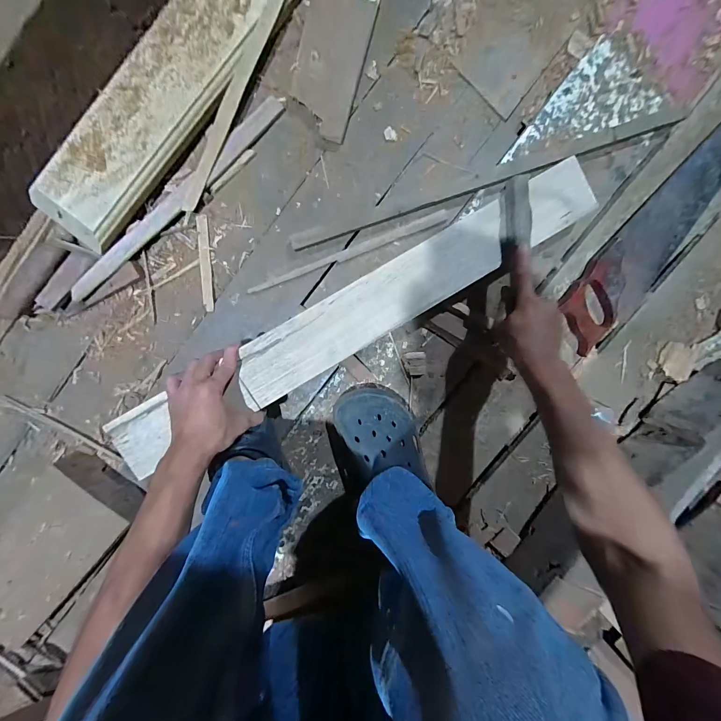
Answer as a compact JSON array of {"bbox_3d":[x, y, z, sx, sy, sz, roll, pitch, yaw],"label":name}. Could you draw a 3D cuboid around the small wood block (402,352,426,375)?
[{"bbox_3d":[0.088,0.006,0.514,0.037,0.013,0.038,-5,99,-3],"label":"small wood block"}]

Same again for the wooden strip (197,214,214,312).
[{"bbox_3d":[-0.235,-0.146,0.477,0.017,0.005,0.138,-1,99,-3],"label":"wooden strip"}]

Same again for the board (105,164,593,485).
[{"bbox_3d":[0.007,-0.068,0.435,0.720,0.018,0.087,-31,99,-4],"label":"board"}]

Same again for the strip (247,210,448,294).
[{"bbox_3d":[-0.018,-0.165,0.485,0.322,0.004,0.015,-22,99,0],"label":"strip"}]

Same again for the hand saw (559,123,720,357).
[{"bbox_3d":[0.523,-0.243,0.498,0.114,0.028,0.536,42,94,-8],"label":"hand saw"}]

